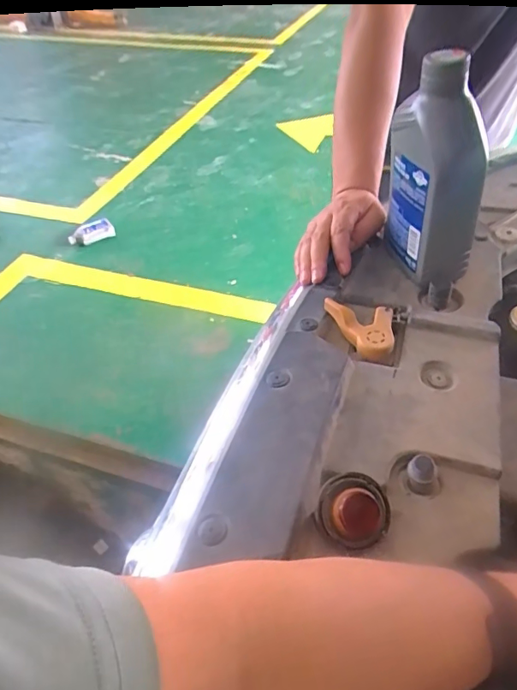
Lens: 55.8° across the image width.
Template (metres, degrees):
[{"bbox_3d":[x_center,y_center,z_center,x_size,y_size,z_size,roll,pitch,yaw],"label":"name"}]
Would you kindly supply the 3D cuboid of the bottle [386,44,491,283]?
[{"bbox_3d":[0.178,-0.163,0.495,0.073,0.212,0.089,-11,47,-8],"label":"bottle"}]

